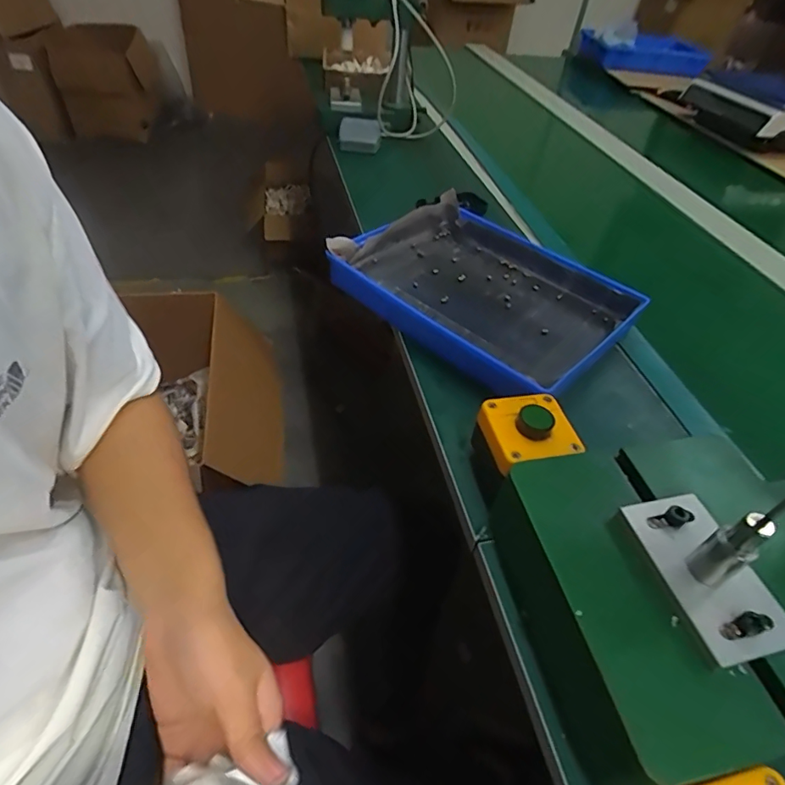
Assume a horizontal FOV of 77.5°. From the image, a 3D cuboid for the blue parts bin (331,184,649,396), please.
[{"bbox_3d":[0.106,-0.131,0.597,0.241,0.049,0.311,-33,58,-32],"label":"blue parts bin"}]

